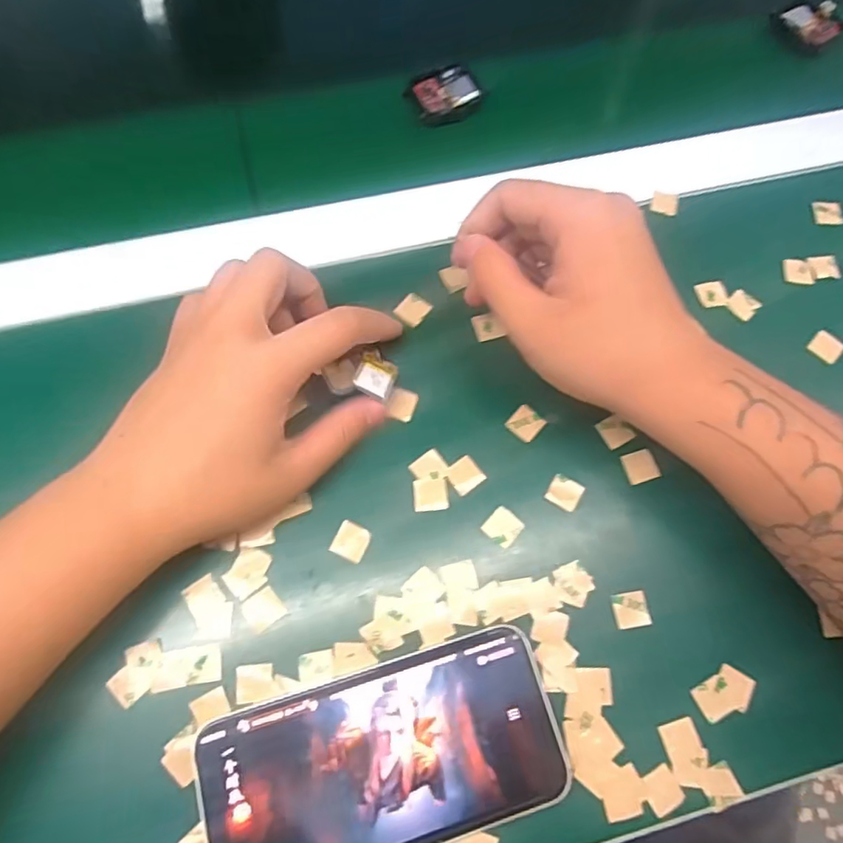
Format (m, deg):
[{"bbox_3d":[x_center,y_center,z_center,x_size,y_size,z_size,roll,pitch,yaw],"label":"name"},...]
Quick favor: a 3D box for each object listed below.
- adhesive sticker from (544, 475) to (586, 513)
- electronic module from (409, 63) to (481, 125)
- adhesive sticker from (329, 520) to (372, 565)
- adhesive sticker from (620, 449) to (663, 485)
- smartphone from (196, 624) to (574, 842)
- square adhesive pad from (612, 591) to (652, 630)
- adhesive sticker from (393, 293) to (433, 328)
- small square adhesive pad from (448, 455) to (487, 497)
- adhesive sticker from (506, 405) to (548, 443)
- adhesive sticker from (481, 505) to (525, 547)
[{"bbox_3d":[0.071,0.034,0.281,0.015,0.004,0.016,32,72,9],"label":"adhesive sticker"},{"bbox_3d":[0.016,-0.209,0.366,0.041,0.008,0.037,-19,73,-9],"label":"electronic module"},{"bbox_3d":[-0.033,0.056,0.269,0.015,0.004,0.016,25,71,6],"label":"adhesive sticker"},{"bbox_3d":[0.110,0.022,0.287,0.016,0.004,0.015,-16,72,-8],"label":"adhesive sticker"},{"bbox_3d":[-0.015,0.140,0.237,0.143,0.009,0.071,-15,72,-8],"label":"smartphone"},{"bbox_3d":[0.097,0.087,0.264,0.016,0.004,0.015,-8,71,-5],"label":"square adhesive pad"},{"bbox_3d":[-0.005,-0.061,0.312,0.015,0.004,0.018,35,73,10],"label":"adhesive sticker"},{"bbox_3d":[0.022,0.026,0.281,0.016,0.004,0.016,-35,76,-13],"label":"small square adhesive pad"},{"bbox_3d":[0.054,0.001,0.293,0.015,0.004,0.016,40,73,15],"label":"adhesive sticker"},{"bbox_3d":[0.039,0.051,0.275,0.015,0.004,0.017,39,74,14],"label":"adhesive sticker"}]

